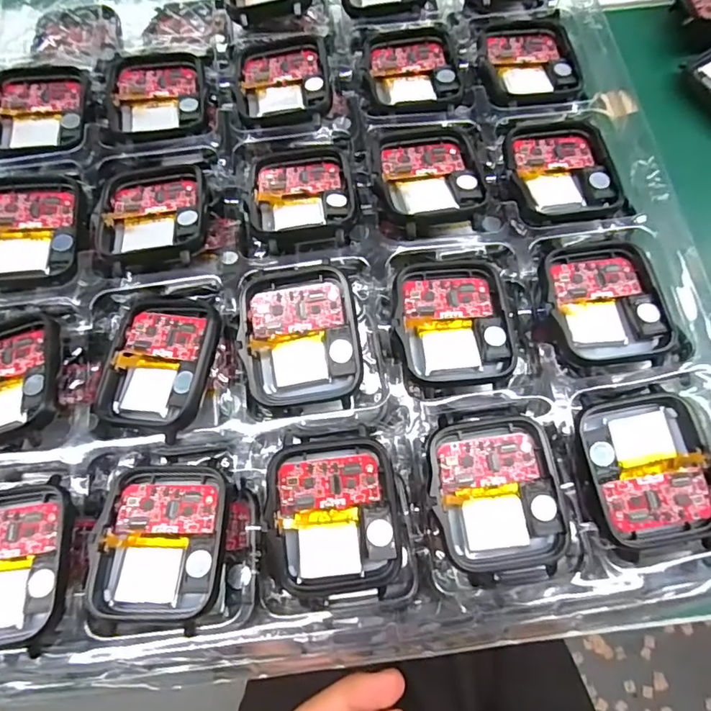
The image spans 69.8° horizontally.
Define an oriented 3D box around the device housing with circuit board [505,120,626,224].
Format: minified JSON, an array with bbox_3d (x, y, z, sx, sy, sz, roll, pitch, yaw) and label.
[{"bbox_3d":[0.077,-0.069,0.190,0.037,0.005,0.043,-9,71,-2],"label":"device housing with circuit board"}]

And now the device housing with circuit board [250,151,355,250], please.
[{"bbox_3d":[-0.019,-0.059,0.185,0.036,0.010,0.042,-4,71,0],"label":"device housing with circuit board"}]

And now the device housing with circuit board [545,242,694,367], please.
[{"bbox_3d":[0.084,-0.016,0.172,0.037,0.007,0.047,-14,72,-4],"label":"device housing with circuit board"}]

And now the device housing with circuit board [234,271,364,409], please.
[{"bbox_3d":[-0.018,-0.006,0.165,0.038,0.007,0.044,0,88,9],"label":"device housing with circuit board"}]

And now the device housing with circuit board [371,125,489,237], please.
[{"bbox_3d":[0.027,-0.068,0.186,0.039,0.008,0.045,-14,72,-4],"label":"device housing with circuit board"}]

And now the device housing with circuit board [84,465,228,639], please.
[{"bbox_3d":[-0.057,0.055,0.151,0.036,0.011,0.044,2,71,2],"label":"device housing with circuit board"}]

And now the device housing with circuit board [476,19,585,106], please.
[{"bbox_3d":[0.070,-0.121,0.209,0.040,0.004,0.046,-5,71,-1],"label":"device housing with circuit board"}]

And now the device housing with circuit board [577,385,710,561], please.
[{"bbox_3d":[0.088,0.034,0.154,0.036,0.008,0.045,-12,72,-3],"label":"device housing with circuit board"}]

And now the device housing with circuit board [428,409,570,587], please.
[{"bbox_3d":[0.043,0.042,0.156,0.037,0.007,0.047,-11,71,-3],"label":"device housing with circuit board"}]

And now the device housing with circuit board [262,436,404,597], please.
[{"bbox_3d":[-0.006,0.048,0.152,0.037,0.012,0.043,-7,71,-1],"label":"device housing with circuit board"}]

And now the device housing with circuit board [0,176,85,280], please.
[{"bbox_3d":[-0.118,-0.047,0.186,0.040,0.006,0.042,-2,71,0],"label":"device housing with circuit board"}]

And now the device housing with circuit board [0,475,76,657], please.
[{"bbox_3d":[-0.104,0.061,0.149,0.039,0.009,0.046,-6,71,-1],"label":"device housing with circuit board"}]

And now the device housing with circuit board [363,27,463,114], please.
[{"bbox_3d":[0.022,-0.116,0.208,0.037,0.005,0.044,-8,71,-2],"label":"device housing with circuit board"}]

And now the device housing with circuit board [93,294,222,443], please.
[{"bbox_3d":[-0.063,0.002,0.167,0.038,0.007,0.045,10,74,25],"label":"device housing with circuit board"}]

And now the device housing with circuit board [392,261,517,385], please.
[{"bbox_3d":[0.033,-0.012,0.170,0.038,0.007,0.043,-3,71,0],"label":"device housing with circuit board"}]

